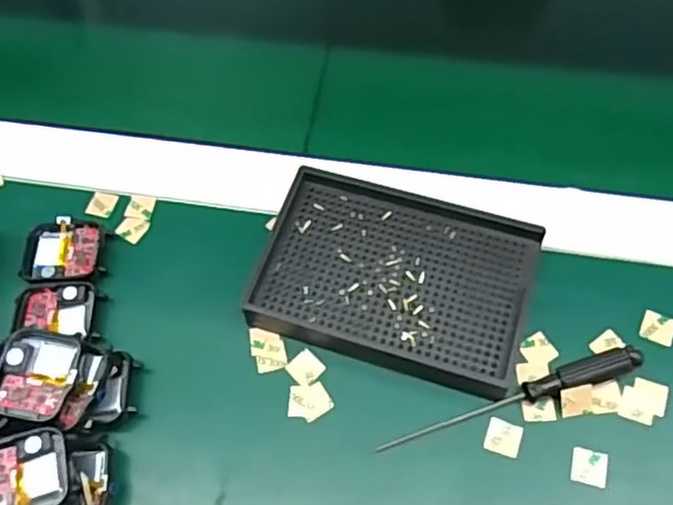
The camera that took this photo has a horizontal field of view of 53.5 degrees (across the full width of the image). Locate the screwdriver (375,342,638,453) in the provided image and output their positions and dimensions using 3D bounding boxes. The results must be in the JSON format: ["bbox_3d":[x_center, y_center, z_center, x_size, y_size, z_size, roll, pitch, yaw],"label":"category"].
[{"bbox_3d":[0.084,0.070,0.320,0.130,0.013,0.011,-16,62,-6],"label":"screwdriver"}]

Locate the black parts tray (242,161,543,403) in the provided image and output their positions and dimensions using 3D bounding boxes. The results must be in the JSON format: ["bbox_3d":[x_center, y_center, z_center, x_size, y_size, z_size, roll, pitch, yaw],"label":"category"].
[{"bbox_3d":[0.032,0.013,0.350,0.136,0.023,0.094,15,63,11],"label":"black parts tray"}]

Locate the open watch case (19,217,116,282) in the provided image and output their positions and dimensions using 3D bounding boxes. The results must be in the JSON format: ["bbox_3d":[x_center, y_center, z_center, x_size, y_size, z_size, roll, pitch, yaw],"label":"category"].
[{"bbox_3d":[-0.150,0.000,0.370,0.044,0.010,0.037,-2,61,2],"label":"open watch case"}]

